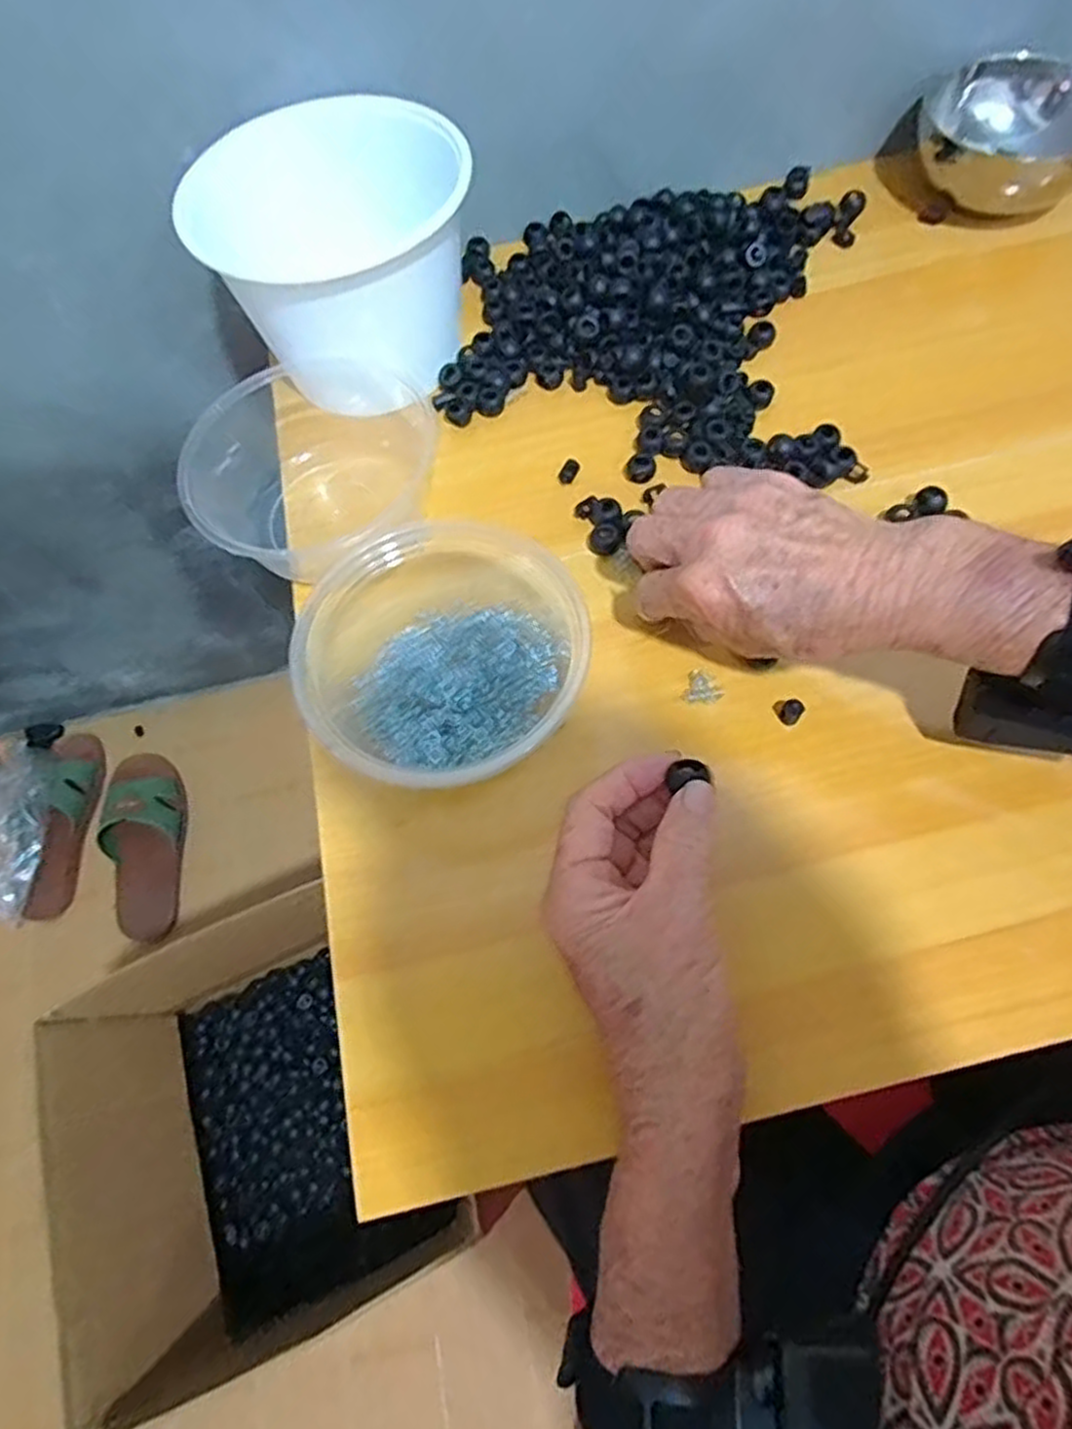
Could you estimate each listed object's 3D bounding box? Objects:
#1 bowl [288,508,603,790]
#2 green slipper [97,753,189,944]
[{"bbox_3d":[-0.044,-0.022,0.370,0.127,0.062,0.123,-2,65,4],"label":"bowl"},{"bbox_3d":[-0.474,0.149,0.894,0.088,0.070,0.236,-11,65,0],"label":"green slipper"}]

